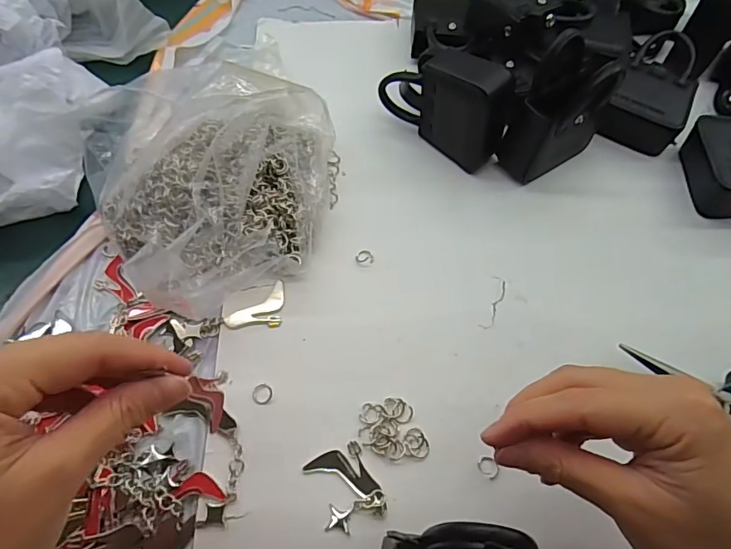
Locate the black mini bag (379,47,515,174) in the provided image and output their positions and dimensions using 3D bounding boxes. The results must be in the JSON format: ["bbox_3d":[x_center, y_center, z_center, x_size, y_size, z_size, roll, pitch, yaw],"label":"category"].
[{"bbox_3d":[0.063,-0.140,0.369,0.098,0.089,0.039,38,68,18],"label":"black mini bag"}]

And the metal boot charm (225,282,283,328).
[{"bbox_3d":[-0.070,0.026,0.325,0.046,0.004,0.026,-35,68,-18],"label":"metal boot charm"}]

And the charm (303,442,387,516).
[{"bbox_3d":[-0.007,0.113,0.277,0.050,0.004,0.027,25,65,12],"label":"charm"}]

